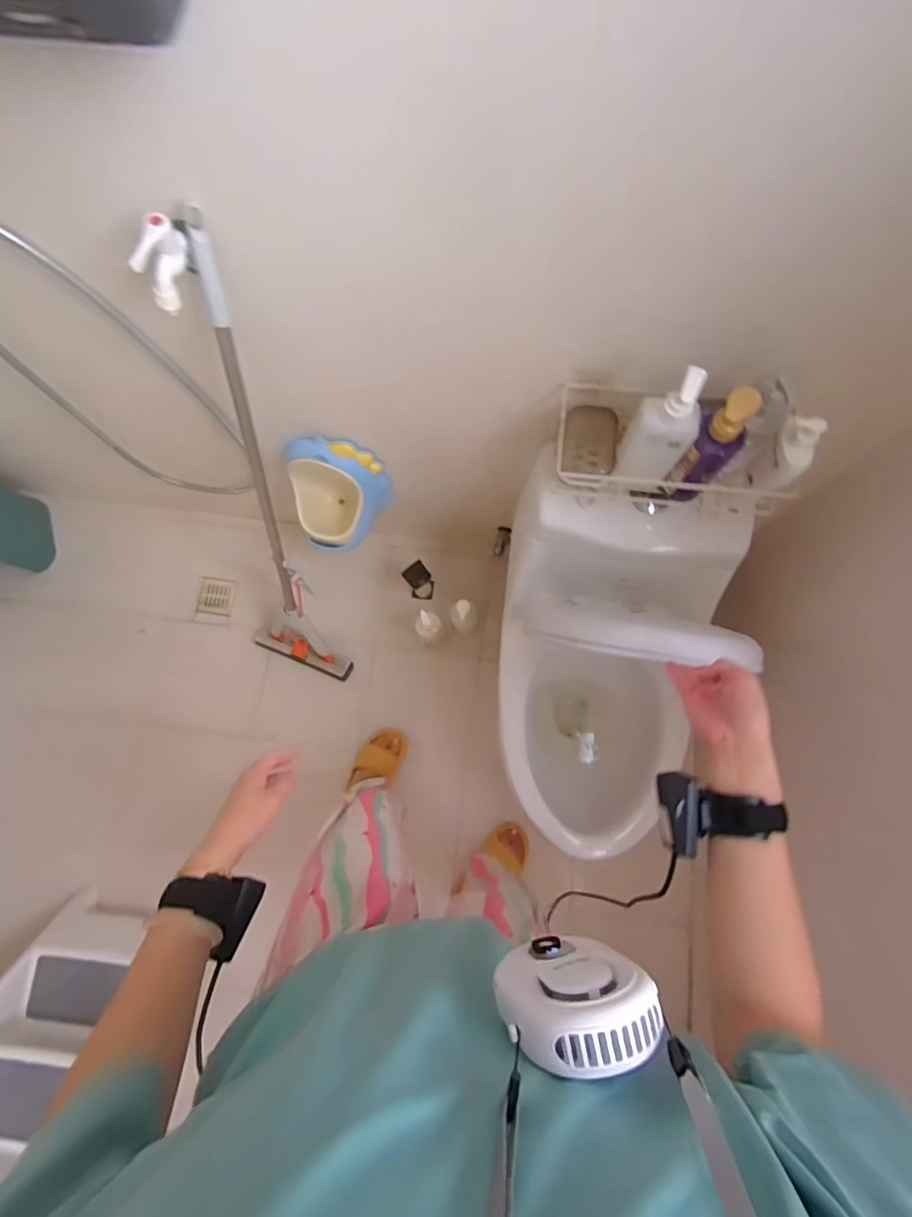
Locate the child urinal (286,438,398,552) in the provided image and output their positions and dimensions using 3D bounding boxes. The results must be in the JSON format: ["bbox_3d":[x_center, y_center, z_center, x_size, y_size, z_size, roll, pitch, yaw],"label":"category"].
[{"bbox_3d":[-0.251,-0.236,1.145,0.202,0.252,0.171,1,77,1],"label":"child urinal"}]

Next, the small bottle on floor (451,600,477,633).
[{"bbox_3d":[0.024,0.019,1.378,0.066,0.183,0.062,8,77,2],"label":"small bottle on floor"}]

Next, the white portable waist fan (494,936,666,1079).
[{"bbox_3d":[0.070,0.232,0.307,0.086,0.089,0.030,-11,77,-2],"label":"white portable waist fan"}]

